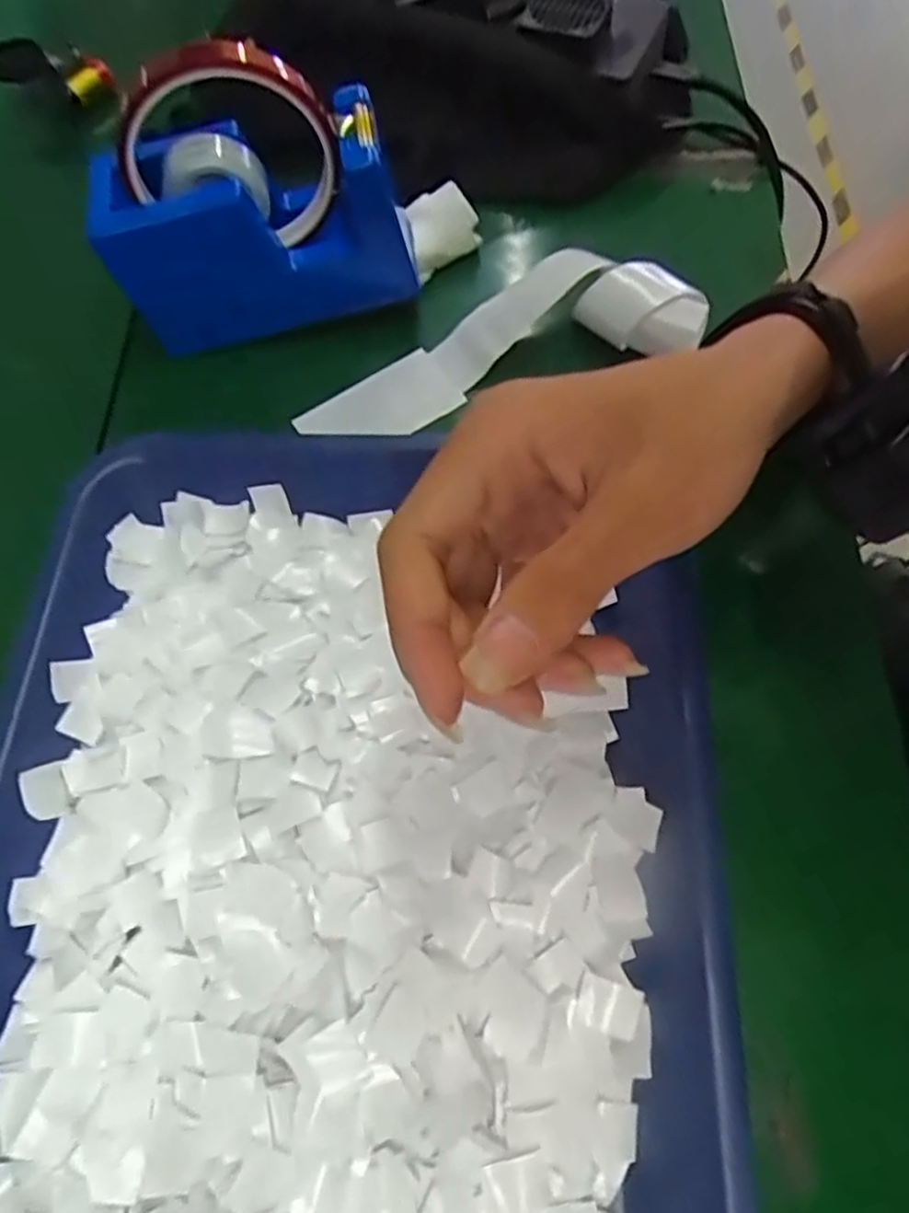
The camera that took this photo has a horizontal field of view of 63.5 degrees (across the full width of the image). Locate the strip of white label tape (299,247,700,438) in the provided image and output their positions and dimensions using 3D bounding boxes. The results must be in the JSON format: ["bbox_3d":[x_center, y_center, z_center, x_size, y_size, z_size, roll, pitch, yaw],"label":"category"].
[{"bbox_3d":[0.018,-0.126,0.356,0.191,0.024,0.056,-19,66,8],"label":"strip of white label tape"}]

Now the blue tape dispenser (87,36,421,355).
[{"bbox_3d":[-0.089,-0.180,0.321,0.131,0.116,0.045,-10,67,-5],"label":"blue tape dispenser"}]

